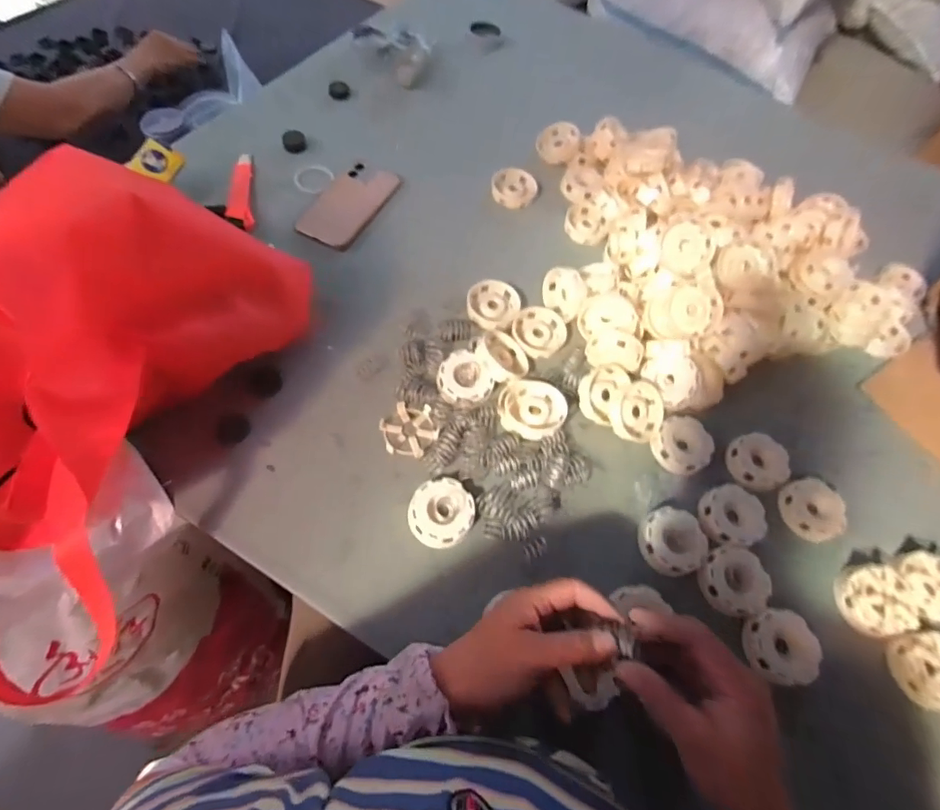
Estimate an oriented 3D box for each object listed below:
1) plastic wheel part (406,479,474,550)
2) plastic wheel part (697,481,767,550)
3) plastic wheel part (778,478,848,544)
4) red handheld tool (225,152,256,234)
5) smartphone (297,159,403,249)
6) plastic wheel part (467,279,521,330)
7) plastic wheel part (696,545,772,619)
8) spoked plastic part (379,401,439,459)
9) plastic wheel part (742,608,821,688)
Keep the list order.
[{"bbox_3d":[-0.029,0.109,0.497,0.063,0.014,0.069,3,62,-5],"label":"plastic wheel part"},{"bbox_3d":[0.283,0.122,0.535,0.061,0.025,0.065,3,62,-5],"label":"plastic wheel part"},{"bbox_3d":[0.384,0.118,0.554,0.068,0.018,0.065,3,62,-5],"label":"plastic wheel part"},{"bbox_3d":[-0.317,-0.297,0.678,0.032,0.013,0.150,-9,63,-11],"label":"red handheld tool"},{"bbox_3d":[-0.166,-0.286,0.693,0.079,0.014,0.165,24,62,6],"label":"smartphone"},{"bbox_3d":[0.031,-0.129,0.643,0.066,0.018,0.073,8,61,-2],"label":"plastic wheel part"},{"bbox_3d":[0.268,0.180,0.503,0.065,0.031,0.064,-6,63,-10],"label":"plastic wheel part"},{"bbox_3d":[-0.068,0.027,0.548,0.063,0.012,0.060,3,62,-5],"label":"spoked plastic part"},{"bbox_3d":[0.299,0.235,0.478,0.058,0.033,0.063,3,62,-5],"label":"plastic wheel part"}]

